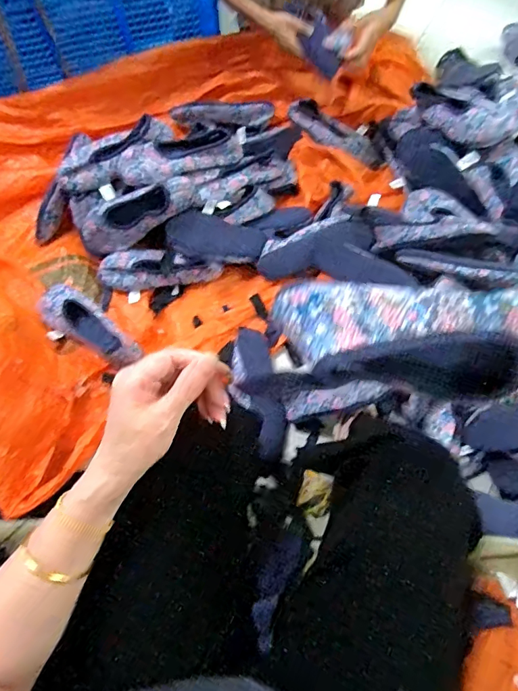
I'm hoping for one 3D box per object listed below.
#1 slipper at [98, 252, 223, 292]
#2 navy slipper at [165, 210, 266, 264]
[{"bbox_3d":[-0.211,-0.161,0.974,0.255,0.063,0.076,-4,67,0],"label":"slipper"},{"bbox_3d":[-0.090,-0.227,0.966,0.205,0.027,0.090,8,91,-18],"label":"navy slipper"}]

